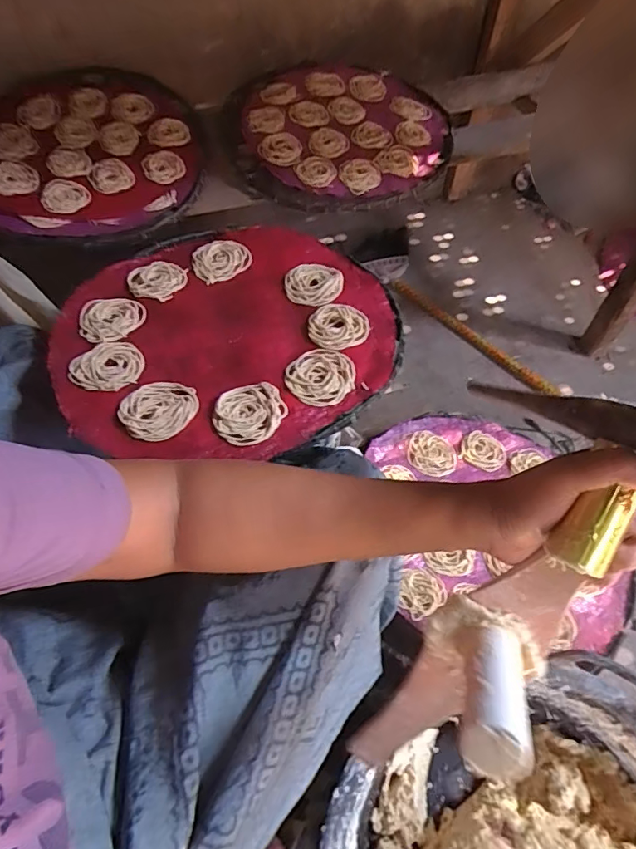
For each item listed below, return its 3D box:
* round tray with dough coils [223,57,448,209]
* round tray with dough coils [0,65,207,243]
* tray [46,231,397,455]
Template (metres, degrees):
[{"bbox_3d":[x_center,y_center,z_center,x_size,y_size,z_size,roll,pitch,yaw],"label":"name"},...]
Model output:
[{"bbox_3d":[0.038,-0.526,0.882,0.405,0.042,0.397,2,65,-4],"label":"round tray with dough coils"},{"bbox_3d":[-0.394,-0.442,0.799,0.386,0.049,0.397,2,67,-5],"label":"round tray with dough coils"},{"bbox_3d":[-0.091,-0.109,0.538,0.343,0.031,0.339,-1,54,2],"label":"tray"}]

